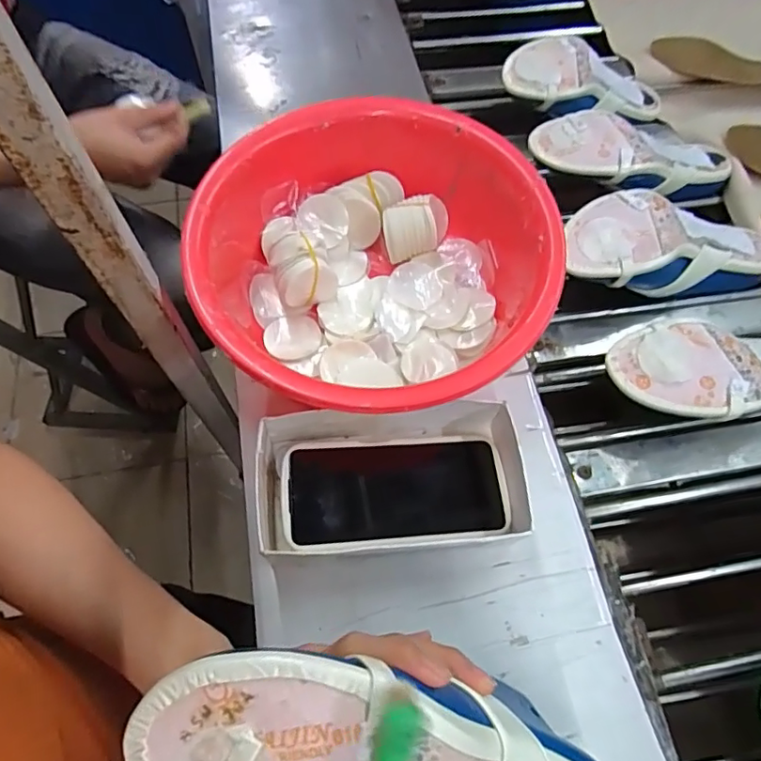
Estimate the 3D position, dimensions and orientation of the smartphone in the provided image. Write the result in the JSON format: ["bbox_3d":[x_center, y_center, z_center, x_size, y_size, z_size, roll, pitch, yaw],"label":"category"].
[{"bbox_3d":[0.013,0.080,0.402,0.166,0.009,0.080,-1,59,-10],"label":"smartphone"}]

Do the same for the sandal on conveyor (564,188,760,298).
[{"bbox_3d":[0.285,-0.134,0.539,0.236,0.054,0.089,0,63,-17],"label":"sandal on conveyor"}]

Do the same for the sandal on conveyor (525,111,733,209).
[{"bbox_3d":[0.277,-0.233,0.591,0.238,0.059,0.097,1,63,-17],"label":"sandal on conveyor"}]

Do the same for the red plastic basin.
[{"bbox_3d":[-0.005,-0.089,0.448,0.269,0.097,0.273,0,64,-1],"label":"red plastic basin"}]

